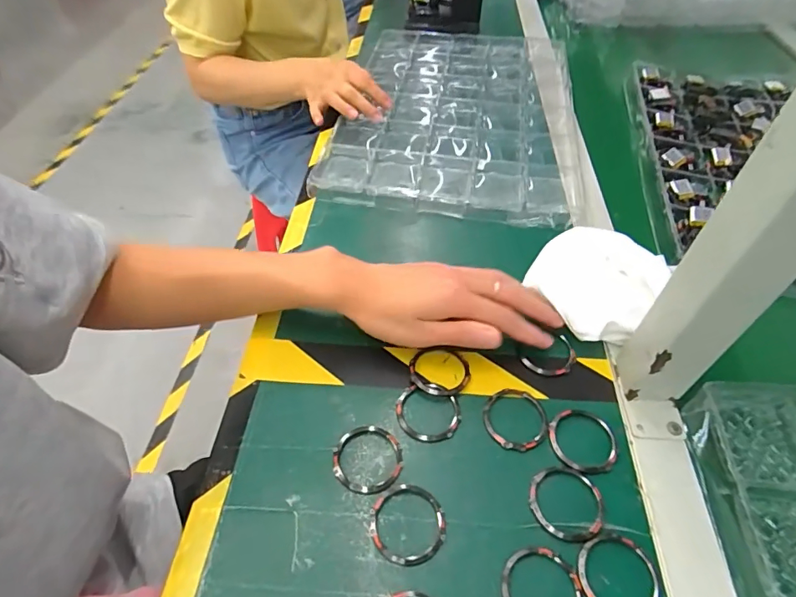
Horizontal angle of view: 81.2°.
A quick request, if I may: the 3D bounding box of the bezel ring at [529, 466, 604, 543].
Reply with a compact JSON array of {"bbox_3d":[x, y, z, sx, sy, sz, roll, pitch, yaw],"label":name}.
[{"bbox_3d":[0.112,0.134,0.307,0.047,0.004,0.048,-1,50,1],"label":"bezel ring"}]

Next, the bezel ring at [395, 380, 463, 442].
[{"bbox_3d":[0.023,0.086,0.351,0.047,0.004,0.047,-1,50,1],"label":"bezel ring"}]

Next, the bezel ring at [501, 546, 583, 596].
[{"bbox_3d":[0.085,0.174,0.275,0.048,0.004,0.046,-1,50,1],"label":"bezel ring"}]

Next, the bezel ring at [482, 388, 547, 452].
[{"bbox_3d":[0.089,0.090,0.348,0.050,0.004,0.046,-1,50,1],"label":"bezel ring"}]

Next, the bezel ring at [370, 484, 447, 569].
[{"bbox_3d":[0.007,0.145,0.300,0.048,0.004,0.047,-1,50,1],"label":"bezel ring"}]

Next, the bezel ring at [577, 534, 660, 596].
[{"bbox_3d":[0.133,0.168,0.279,0.046,0.004,0.046,-1,50,1],"label":"bezel ring"}]

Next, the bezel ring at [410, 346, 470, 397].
[{"bbox_3d":[0.033,0.059,0.371,0.047,0.004,0.042,0,50,1],"label":"bezel ring"}]

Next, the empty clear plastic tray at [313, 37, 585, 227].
[{"bbox_3d":[0.086,-0.268,0.650,0.295,0.034,0.461,8,51,8],"label":"empty clear plastic tray"}]

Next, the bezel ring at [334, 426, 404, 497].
[{"bbox_3d":[-0.021,0.112,0.327,0.048,0.004,0.048,-1,50,1],"label":"bezel ring"}]

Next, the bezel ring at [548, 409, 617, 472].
[{"bbox_3d":[0.133,0.101,0.334,0.047,0.006,0.047,-1,50,1],"label":"bezel ring"}]

